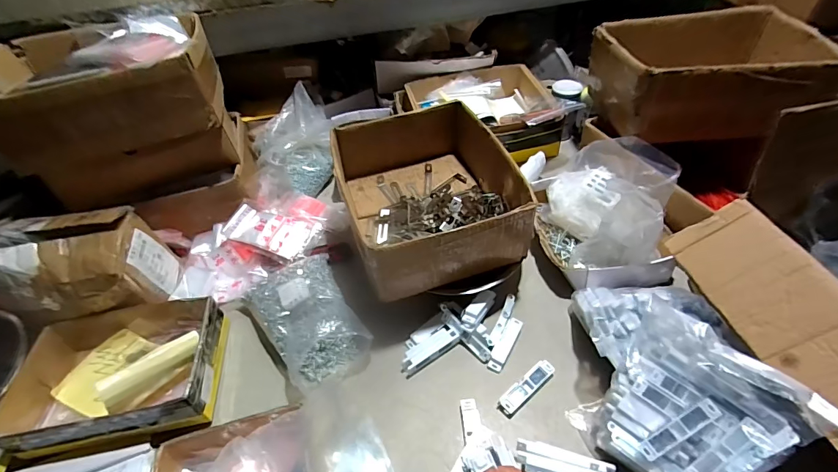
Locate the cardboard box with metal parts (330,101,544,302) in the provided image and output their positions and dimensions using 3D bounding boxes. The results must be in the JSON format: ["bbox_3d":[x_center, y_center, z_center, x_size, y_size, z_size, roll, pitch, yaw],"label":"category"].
[{"bbox_3d":[0.011,-0.066,0.680,0.254,0.133,0.303,-16,48,-10],"label":"cardboard box with metal parts"}]

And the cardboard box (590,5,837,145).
[{"bbox_3d":[0.510,-0.289,0.748,0.326,0.136,0.243,-6,47,0],"label":"cardboard box"}]

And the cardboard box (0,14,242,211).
[{"bbox_3d":[-0.516,-0.226,0.724,0.319,0.231,0.259,-19,48,-12],"label":"cardboard box"}]

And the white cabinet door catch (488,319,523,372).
[{"bbox_3d":[0.134,0.164,0.627,0.024,0.005,0.096,22,52,23],"label":"white cabinet door catch"}]

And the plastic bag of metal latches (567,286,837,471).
[{"bbox_3d":[0.302,0.167,0.521,0.185,0.146,0.287,-12,47,-6],"label":"plastic bag of metal latches"}]

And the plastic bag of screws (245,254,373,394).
[{"bbox_3d":[-0.171,0.123,0.649,0.148,0.084,0.213,-31,52,-22],"label":"plastic bag of screws"}]

